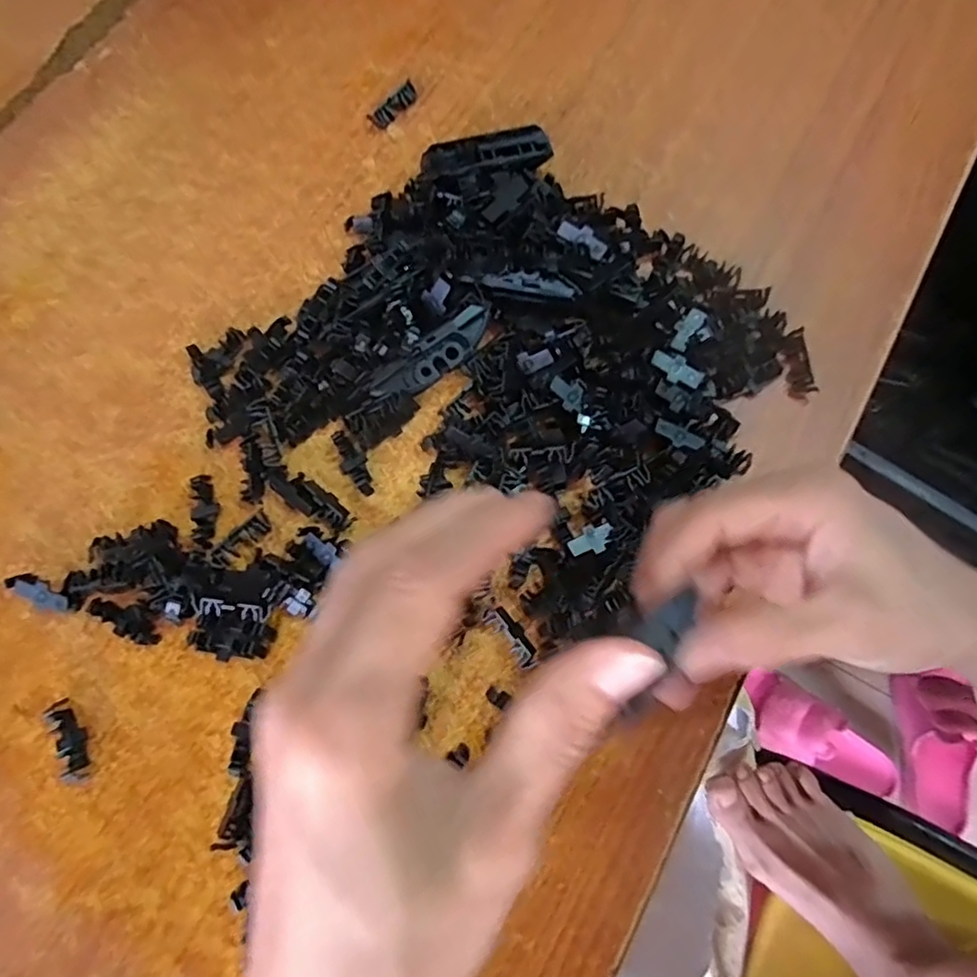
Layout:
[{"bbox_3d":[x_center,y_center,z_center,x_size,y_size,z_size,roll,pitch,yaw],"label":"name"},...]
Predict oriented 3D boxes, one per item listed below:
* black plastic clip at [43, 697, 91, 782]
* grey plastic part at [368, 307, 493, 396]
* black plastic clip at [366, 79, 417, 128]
[{"bbox_3d":[-0.184,0.110,0.271,0.013,0.007,0.034,-34,77,-9],"label":"black plastic clip"},{"bbox_3d":[-0.026,-0.066,0.309,0.070,0.013,0.017,-39,78,-10],"label":"grey plastic part"},{"bbox_3d":[-0.055,-0.228,0.368,0.010,0.008,0.035,44,79,11],"label":"black plastic clip"}]

